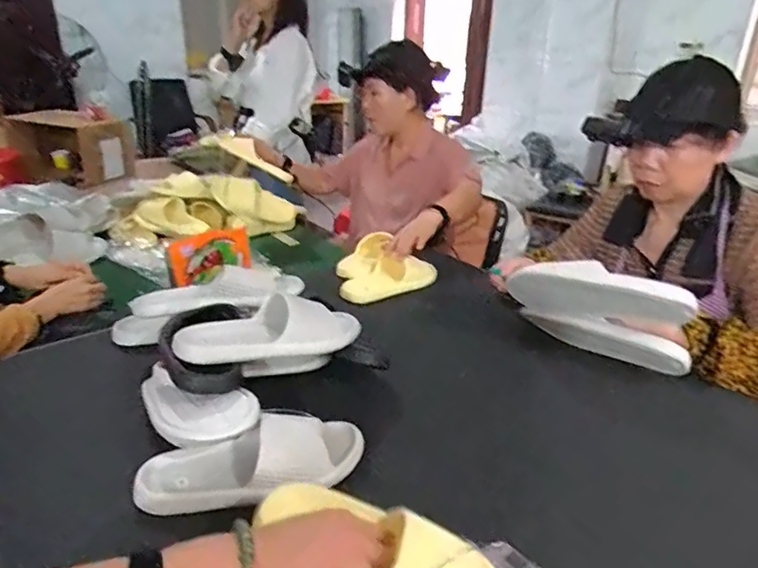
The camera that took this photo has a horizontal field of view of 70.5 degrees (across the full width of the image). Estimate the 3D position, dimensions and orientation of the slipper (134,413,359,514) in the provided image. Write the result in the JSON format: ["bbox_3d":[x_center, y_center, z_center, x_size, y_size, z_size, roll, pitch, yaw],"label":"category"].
[{"bbox_3d":[-0.148,0.207,0.635,0.266,0.068,0.089,-6,25,-15],"label":"slipper"}]

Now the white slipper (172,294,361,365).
[{"bbox_3d":[-0.151,0.073,0.756,0.255,0.081,0.102,-10,27,-23],"label":"white slipper"}]

